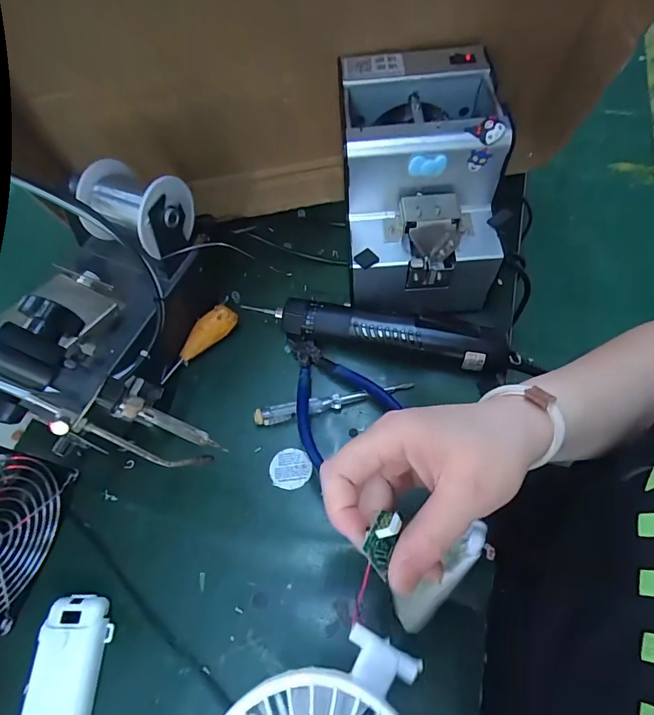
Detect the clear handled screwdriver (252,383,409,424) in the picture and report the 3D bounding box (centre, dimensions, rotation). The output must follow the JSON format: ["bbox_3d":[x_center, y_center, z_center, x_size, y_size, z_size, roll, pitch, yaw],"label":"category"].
[{"bbox_3d":[0.007,0.041,0.377,0.138,0.011,0.017,-10,61,-2],"label":"clear handled screwdriver"}]

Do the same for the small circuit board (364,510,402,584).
[{"bbox_3d":[0.028,0.090,0.218,0.015,0.005,0.035,36,39,-4],"label":"small circuit board"}]

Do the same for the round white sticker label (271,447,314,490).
[{"bbox_3d":[-0.030,0.092,0.358,0.034,0.004,0.033,0,58,1],"label":"round white sticker label"}]

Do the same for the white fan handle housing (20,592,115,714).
[{"bbox_3d":[-0.179,0.217,0.296,0.045,0.013,0.095,1,61,5],"label":"white fan handle housing"}]

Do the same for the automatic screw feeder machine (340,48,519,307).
[{"bbox_3d":[0.081,-0.143,0.390,0.130,0.149,0.156,-4,61,2],"label":"automatic screw feeder machine"}]

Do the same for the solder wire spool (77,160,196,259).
[{"bbox_3d":[-0.158,-0.118,0.361,0.082,0.067,0.067,16,63,13],"label":"solder wire spool"}]

